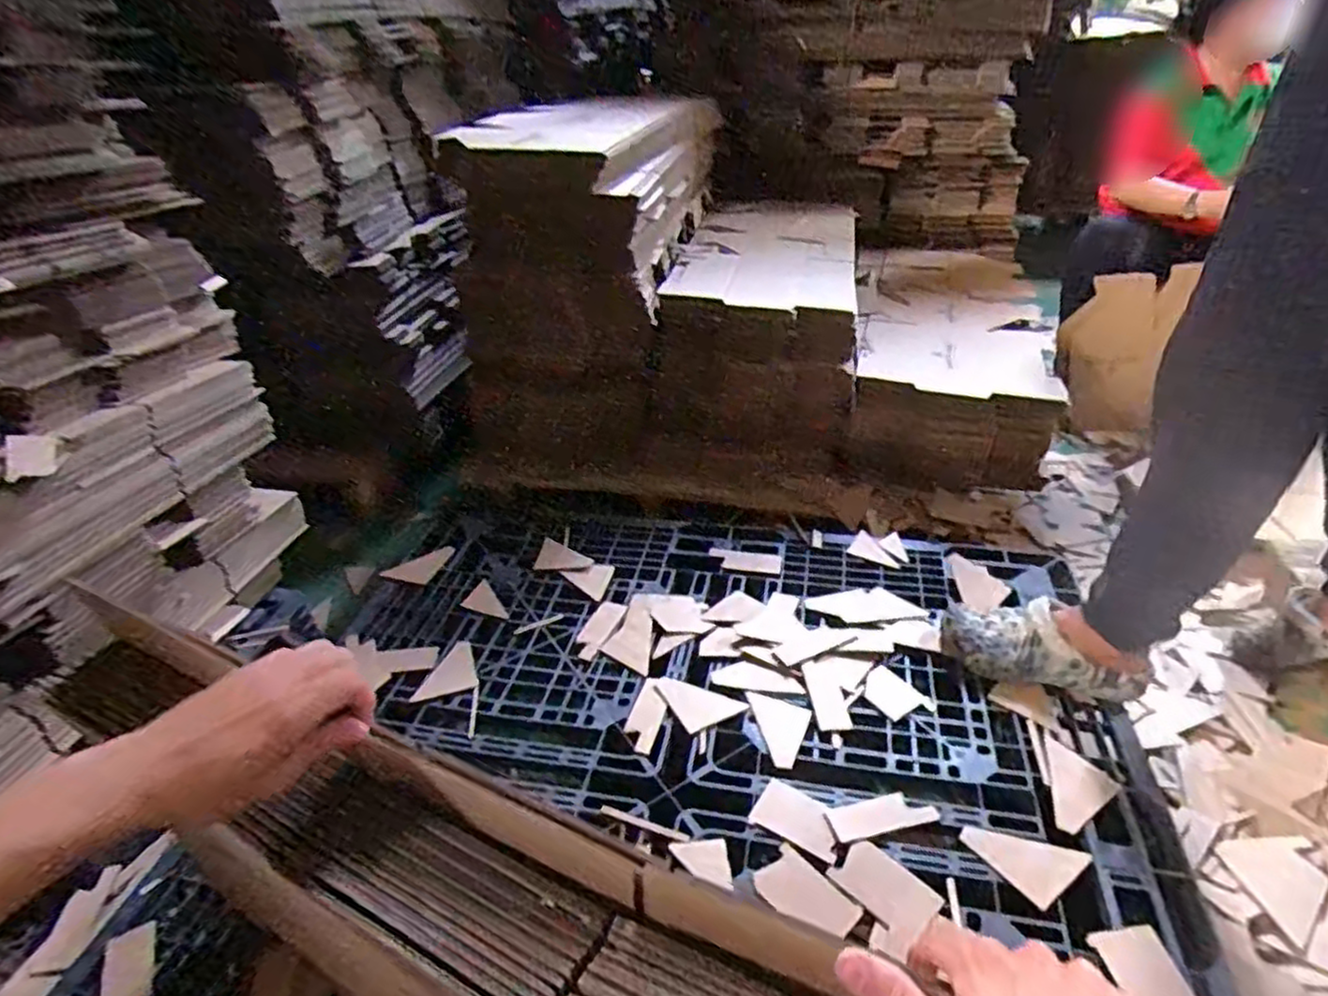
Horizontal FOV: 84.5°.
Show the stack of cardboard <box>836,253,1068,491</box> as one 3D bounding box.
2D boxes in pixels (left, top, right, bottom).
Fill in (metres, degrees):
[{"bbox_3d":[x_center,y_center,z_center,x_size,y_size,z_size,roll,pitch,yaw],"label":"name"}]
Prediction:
[{"bbox_3d":[0.647,-0.384,1.725,0.407,0.243,1.046,7,34,15],"label":"stack of cardboard"}]

